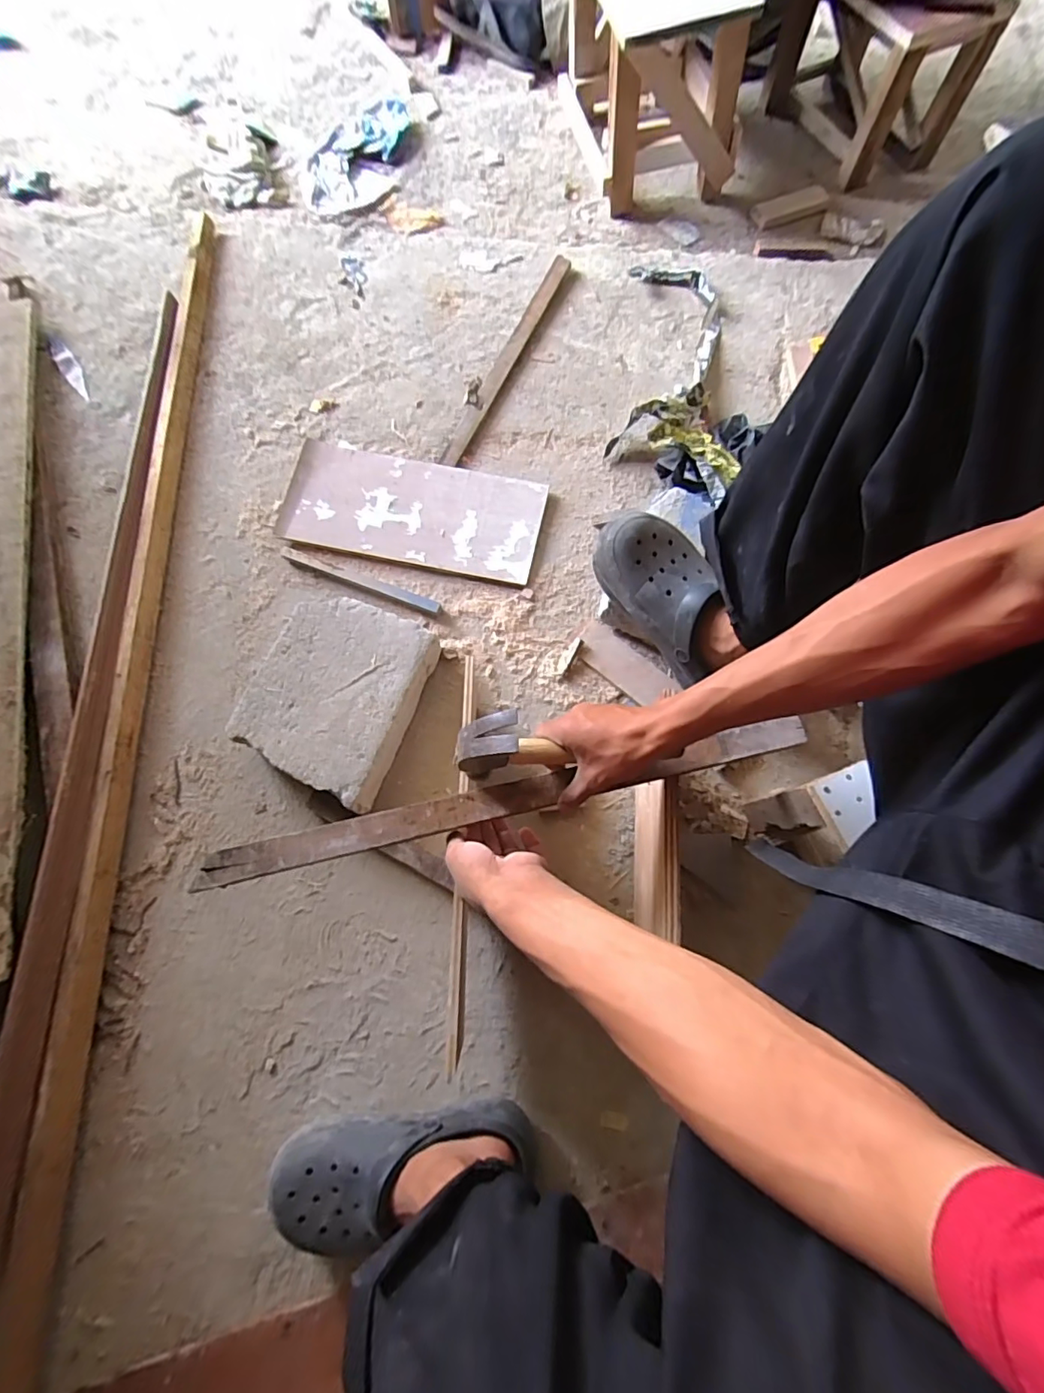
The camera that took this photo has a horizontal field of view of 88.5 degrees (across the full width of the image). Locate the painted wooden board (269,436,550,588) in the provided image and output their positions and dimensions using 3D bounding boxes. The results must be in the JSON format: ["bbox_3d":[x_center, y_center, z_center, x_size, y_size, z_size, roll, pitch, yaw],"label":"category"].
[{"bbox_3d":[-0.171,-0.292,0.842,0.399,0.025,0.183,12,74,6],"label":"painted wooden board"}]

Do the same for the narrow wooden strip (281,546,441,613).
[{"bbox_3d":[-0.249,-0.176,0.813,0.269,0.018,0.017,21,75,8],"label":"narrow wooden strip"}]

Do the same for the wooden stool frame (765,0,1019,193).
[{"bbox_3d":[0.691,-1.266,1.047,0.305,0.207,0.339,-25,74,-6],"label":"wooden stool frame"}]

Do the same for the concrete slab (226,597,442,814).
[{"bbox_3d":[-0.246,-0.007,0.711,0.205,0.037,0.242,21,75,8],"label":"concrete slab"}]

